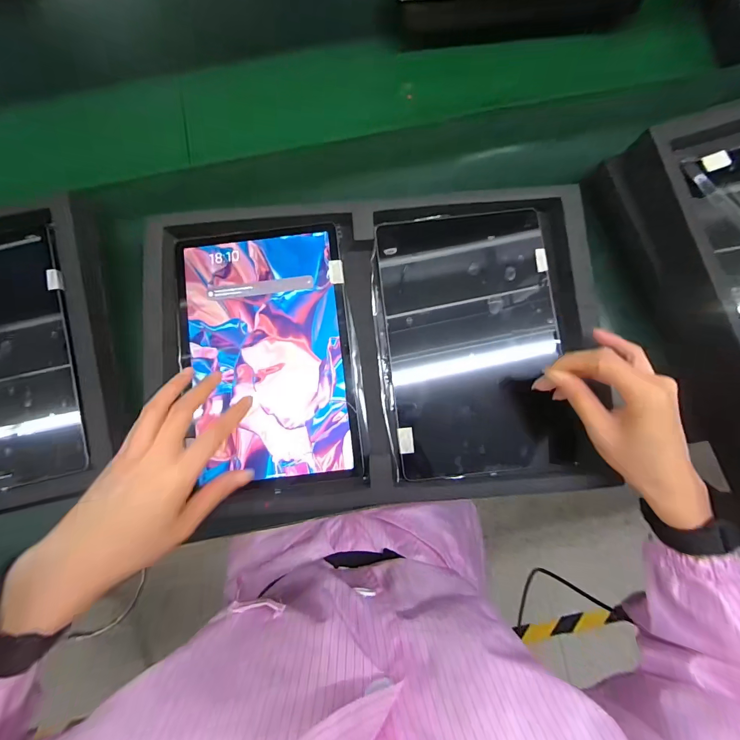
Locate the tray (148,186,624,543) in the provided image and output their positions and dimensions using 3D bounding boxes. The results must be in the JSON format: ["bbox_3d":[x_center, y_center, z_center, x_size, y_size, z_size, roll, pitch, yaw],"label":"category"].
[{"bbox_3d":[0.018,-0.024,0.360,0.420,0.039,0.303,-7,82,0],"label":"tray"}]

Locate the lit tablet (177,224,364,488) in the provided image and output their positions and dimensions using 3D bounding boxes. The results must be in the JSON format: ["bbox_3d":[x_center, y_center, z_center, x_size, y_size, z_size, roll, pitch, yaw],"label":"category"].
[{"bbox_3d":[-0.101,-0.018,0.362,0.161,0.013,0.253,-7,82,0],"label":"lit tablet"}]

